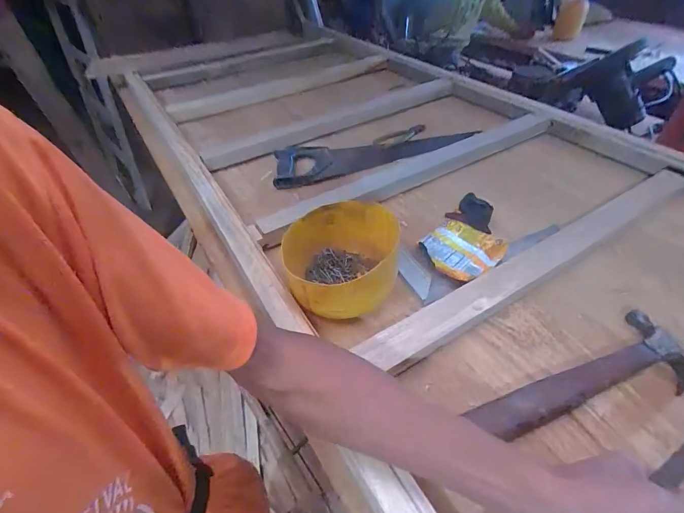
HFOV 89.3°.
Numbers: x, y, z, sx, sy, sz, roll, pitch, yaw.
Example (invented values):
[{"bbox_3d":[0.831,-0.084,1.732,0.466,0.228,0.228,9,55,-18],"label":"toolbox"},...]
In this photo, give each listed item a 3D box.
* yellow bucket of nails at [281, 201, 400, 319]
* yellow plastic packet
[{"bbox_3d":[-0.002,0.003,0.510,0.156,0.111,0.186,-6,48,-3],"label":"yellow bucket of nails"},{"bbox_3d":[0.185,-0.012,0.535,0.103,0.019,0.105,35,58,30],"label":"yellow plastic packet"}]

